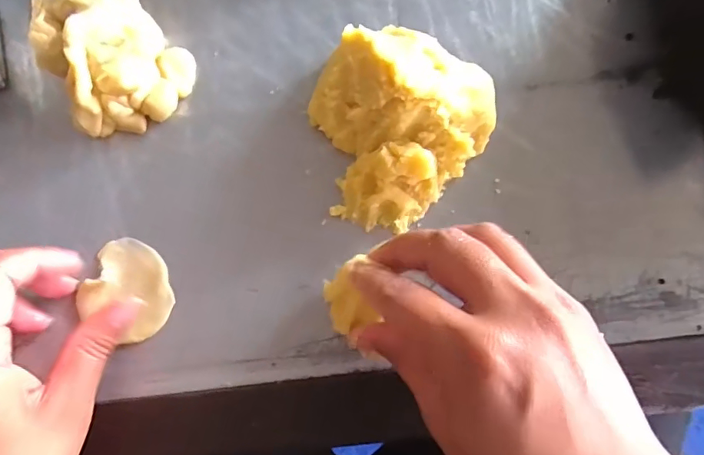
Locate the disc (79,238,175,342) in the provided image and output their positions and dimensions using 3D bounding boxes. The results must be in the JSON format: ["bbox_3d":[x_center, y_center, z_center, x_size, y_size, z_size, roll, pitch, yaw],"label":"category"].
[{"bbox_3d":[-0.125,0.035,0.272,0.051,0.007,0.048,0,79,1],"label":"disc"}]

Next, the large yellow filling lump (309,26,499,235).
[{"bbox_3d":[0.025,-0.054,0.264,0.104,0.051,0.096,13,79,4],"label":"large yellow filling lump"}]

